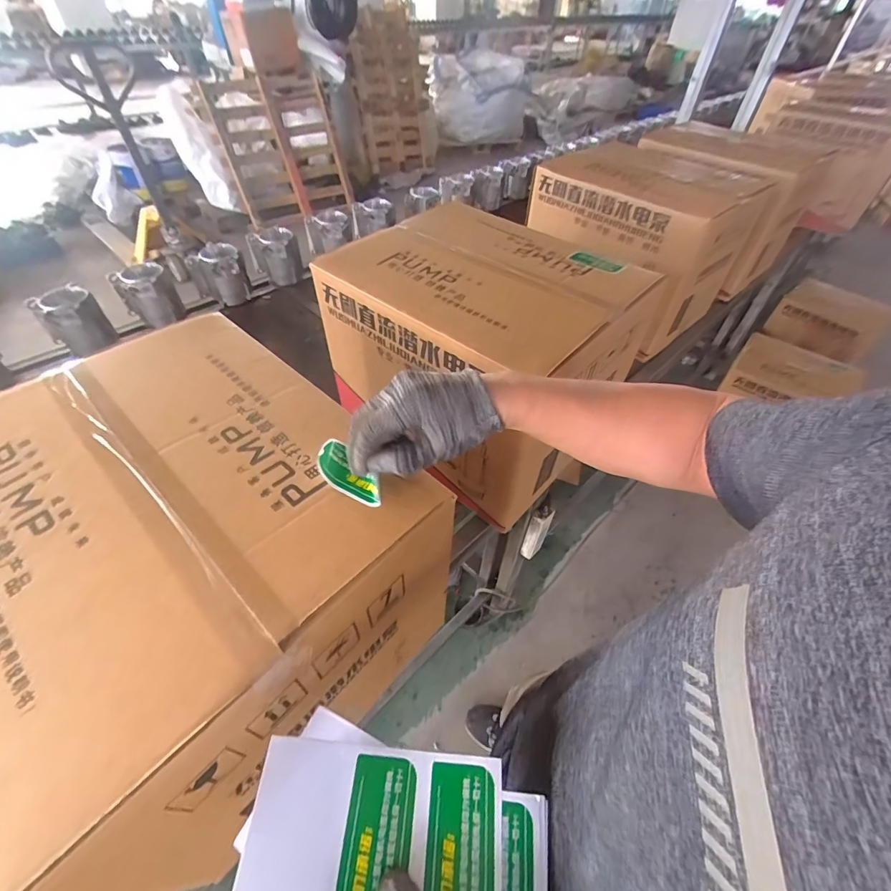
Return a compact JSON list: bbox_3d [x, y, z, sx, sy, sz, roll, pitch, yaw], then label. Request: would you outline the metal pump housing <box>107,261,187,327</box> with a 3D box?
[{"bbox_3d":[-0.772,-0.393,1.108,0.127,0.127,0.116,-34,58,-29],"label":"metal pump housing"}]

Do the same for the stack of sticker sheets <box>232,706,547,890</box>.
[{"bbox_3d":[-0.027,0.252,0.264,0.190,0.021,0.111,20,47,-5],"label":"stack of sticker sheets"}]

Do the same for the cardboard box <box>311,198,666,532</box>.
[{"bbox_3d":[0.062,-0.175,0.785,0.440,0.327,0.362,36,55,25],"label":"cardboard box"}]

